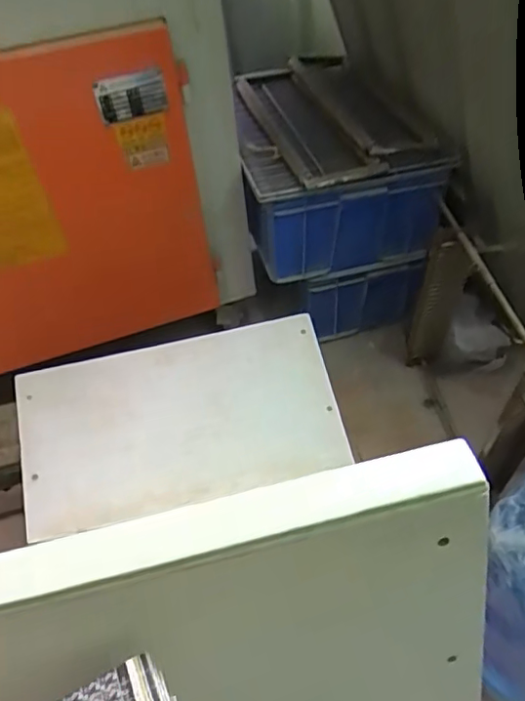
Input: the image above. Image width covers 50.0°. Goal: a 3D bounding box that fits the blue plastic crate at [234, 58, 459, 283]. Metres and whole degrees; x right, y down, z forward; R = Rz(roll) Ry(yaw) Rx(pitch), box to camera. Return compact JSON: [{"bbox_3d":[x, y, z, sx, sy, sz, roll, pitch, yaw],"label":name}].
[{"bbox_3d":[0.156,-0.447,1.357,0.417,0.286,0.519,-9,49,-4],"label":"blue plastic crate"}]

